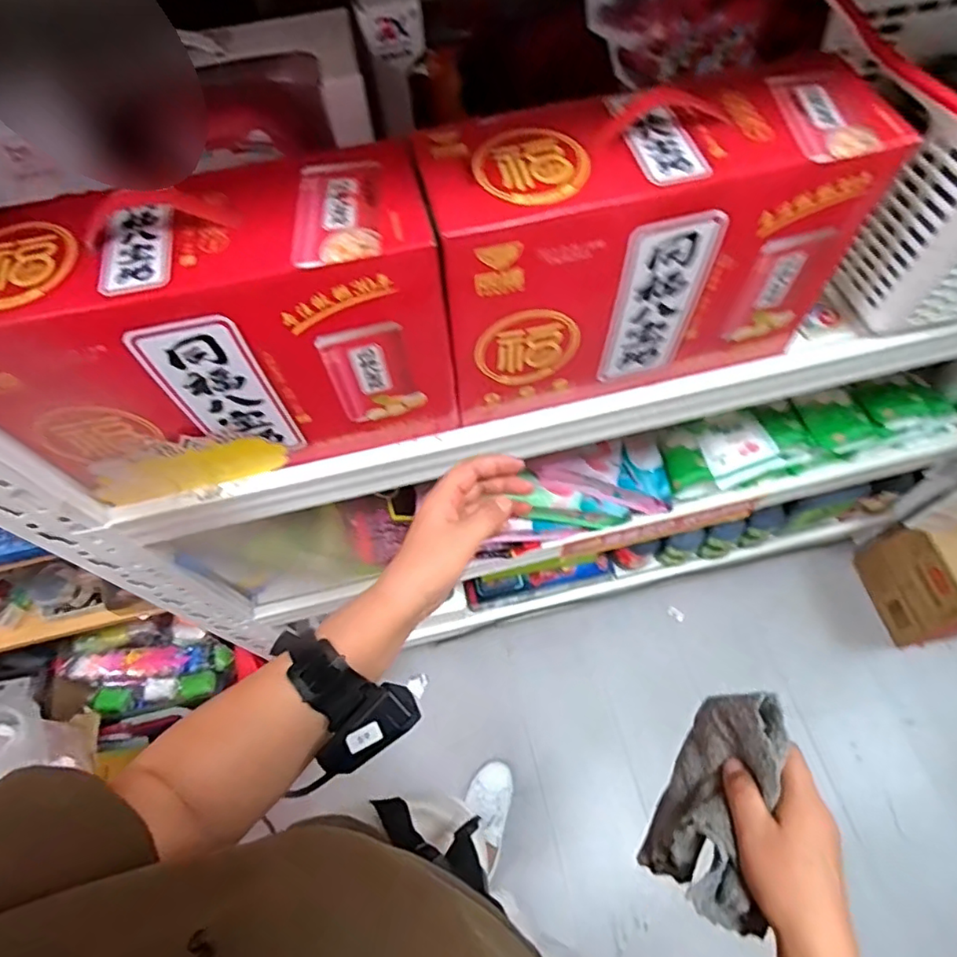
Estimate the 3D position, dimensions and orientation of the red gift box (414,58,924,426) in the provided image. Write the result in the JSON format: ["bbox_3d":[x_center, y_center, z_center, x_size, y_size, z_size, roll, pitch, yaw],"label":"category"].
[{"bbox_3d":[0.139,-0.199,0.528,0.353,0.232,0.114,-13,63,-3],"label":"red gift box"}]

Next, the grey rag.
[{"bbox_3d":[0.170,0.232,0.412,0.061,0.094,0.141,13,64,10],"label":"grey rag"}]

